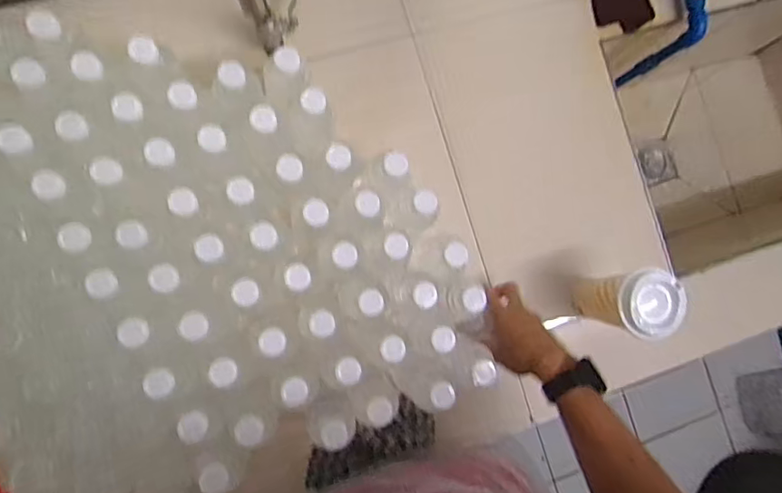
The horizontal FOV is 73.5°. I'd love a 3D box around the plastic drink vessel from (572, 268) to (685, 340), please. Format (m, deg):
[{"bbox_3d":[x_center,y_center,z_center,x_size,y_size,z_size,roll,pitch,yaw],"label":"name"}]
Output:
[{"bbox_3d":[0.313,0.073,0.698,0.076,0.144,0.081,1,86,-9],"label":"plastic drink vessel"}]

